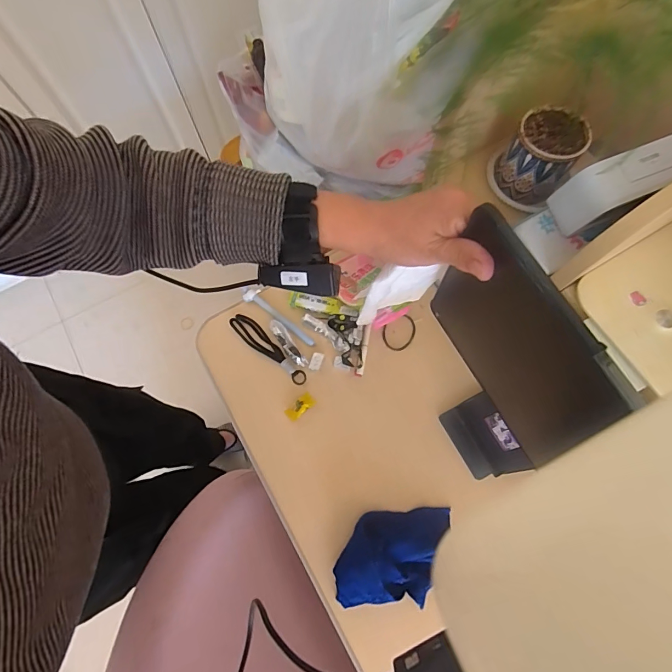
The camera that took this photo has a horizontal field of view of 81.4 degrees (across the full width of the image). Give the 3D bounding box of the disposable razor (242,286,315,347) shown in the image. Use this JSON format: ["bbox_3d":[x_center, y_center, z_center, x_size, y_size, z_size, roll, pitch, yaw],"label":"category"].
[{"bbox_3d":[-0.090,-0.034,0.623,0.143,0.014,0.024,34,75,10],"label":"disposable razor"}]

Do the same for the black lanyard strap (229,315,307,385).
[{"bbox_3d":[-0.105,0.020,0.609,0.150,0.010,0.034,41,77,12],"label":"black lanyard strap"}]

